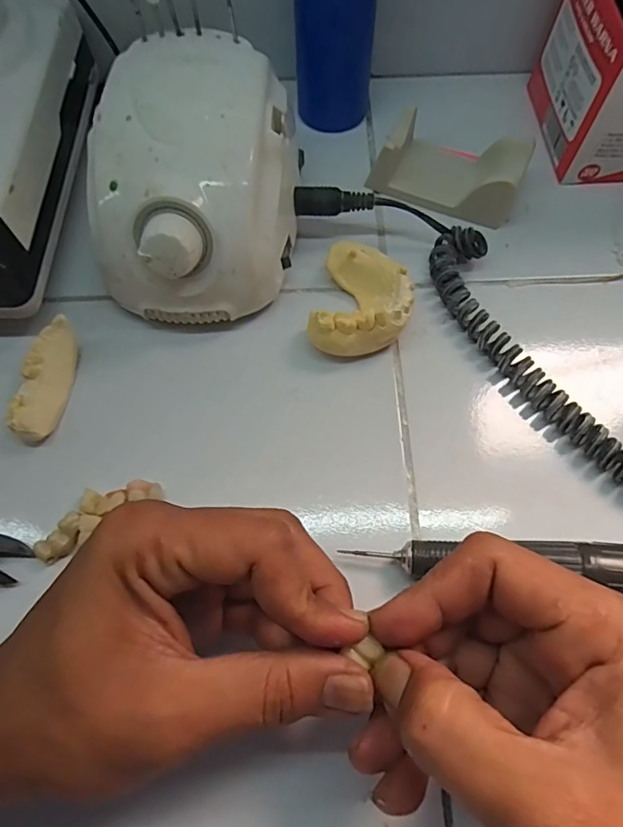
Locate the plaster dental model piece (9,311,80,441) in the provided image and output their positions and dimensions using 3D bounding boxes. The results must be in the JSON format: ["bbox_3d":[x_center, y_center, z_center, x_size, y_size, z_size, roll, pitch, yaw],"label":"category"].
[{"bbox_3d":[-0.141,-0.017,0.270,0.019,0.023,0.064,5,67,2],"label":"plaster dental model piece"}]

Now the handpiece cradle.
[{"bbox_3d":[0.086,-0.154,0.317,0.088,0.031,0.050,23,69,9],"label":"handpiece cradle"}]

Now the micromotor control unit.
[{"bbox_3d":[-0.061,-0.125,0.280,0.102,0.083,0.137,3,67,1],"label":"micromotor control unit"}]

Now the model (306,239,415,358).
[{"bbox_3d":[0.030,-0.062,0.282,0.050,0.028,0.069,12,68,5],"label":"model"}]

